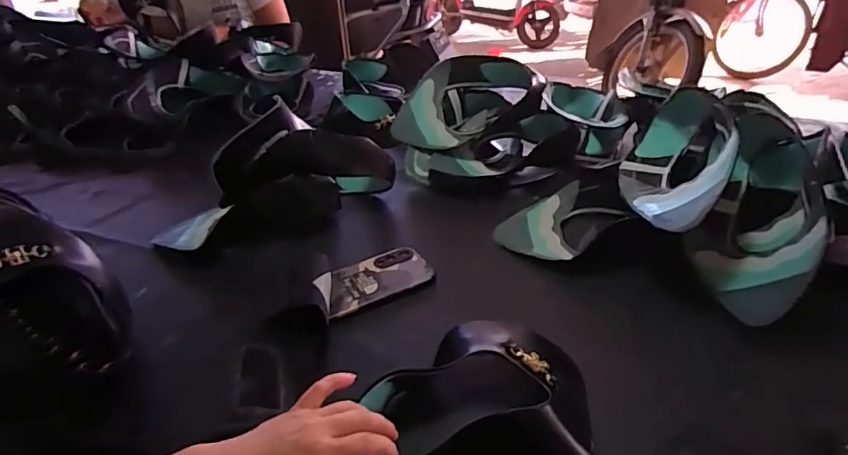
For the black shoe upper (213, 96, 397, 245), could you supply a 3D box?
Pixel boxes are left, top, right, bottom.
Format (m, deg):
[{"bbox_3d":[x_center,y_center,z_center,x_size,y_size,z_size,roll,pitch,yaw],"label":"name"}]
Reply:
[{"bbox_3d":[-0.174,-0.083,0.752,0.252,0.150,0.073,-18,37,-21],"label":"black shoe upper"}]

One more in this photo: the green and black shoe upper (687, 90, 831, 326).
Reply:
[{"bbox_3d":[0.377,-0.011,0.605,0.108,0.139,0.250,14,38,23],"label":"green and black shoe upper"}]

